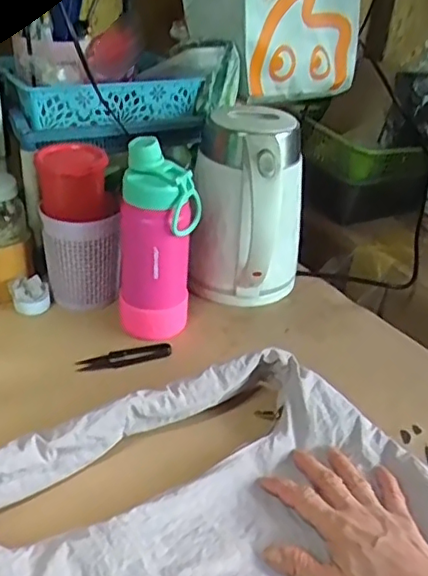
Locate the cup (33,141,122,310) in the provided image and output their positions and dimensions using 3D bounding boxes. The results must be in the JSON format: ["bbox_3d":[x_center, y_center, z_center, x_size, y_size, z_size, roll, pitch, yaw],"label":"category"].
[{"bbox_3d":[-0.156,-0.069,0.698,0.084,0.169,0.076,-2,33,-12],"label":"cup"}]

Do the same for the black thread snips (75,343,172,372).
[{"bbox_3d":[-0.095,0.073,0.650,0.099,0.013,0.023,-5,34,-17],"label":"black thread snips"}]

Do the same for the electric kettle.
[{"bbox_3d":[0.042,-0.080,0.717,0.134,0.213,0.157,8,32,4],"label":"electric kettle"}]

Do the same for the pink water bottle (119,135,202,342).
[{"bbox_3d":[-0.062,-0.044,0.648,0.066,0.204,0.066,23,36,25],"label":"pink water bottle"}]

